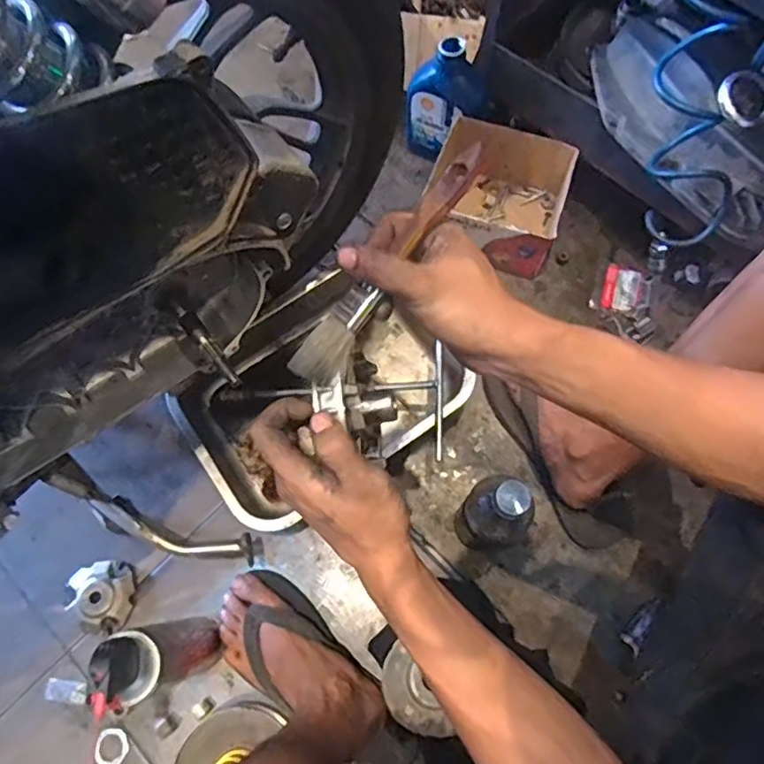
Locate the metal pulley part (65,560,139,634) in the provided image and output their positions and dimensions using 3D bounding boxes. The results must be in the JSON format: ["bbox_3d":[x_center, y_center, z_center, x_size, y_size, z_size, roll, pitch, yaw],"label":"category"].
[{"bbox_3d":[-0.359,0.270,0.727,0.091,0.033,0.080,3,71,2],"label":"metal pulley part"}]

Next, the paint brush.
[{"bbox_3d":[0.006,-0.074,0.373,0.028,0.014,0.182,39,92,13],"label":"paint brush"}]

